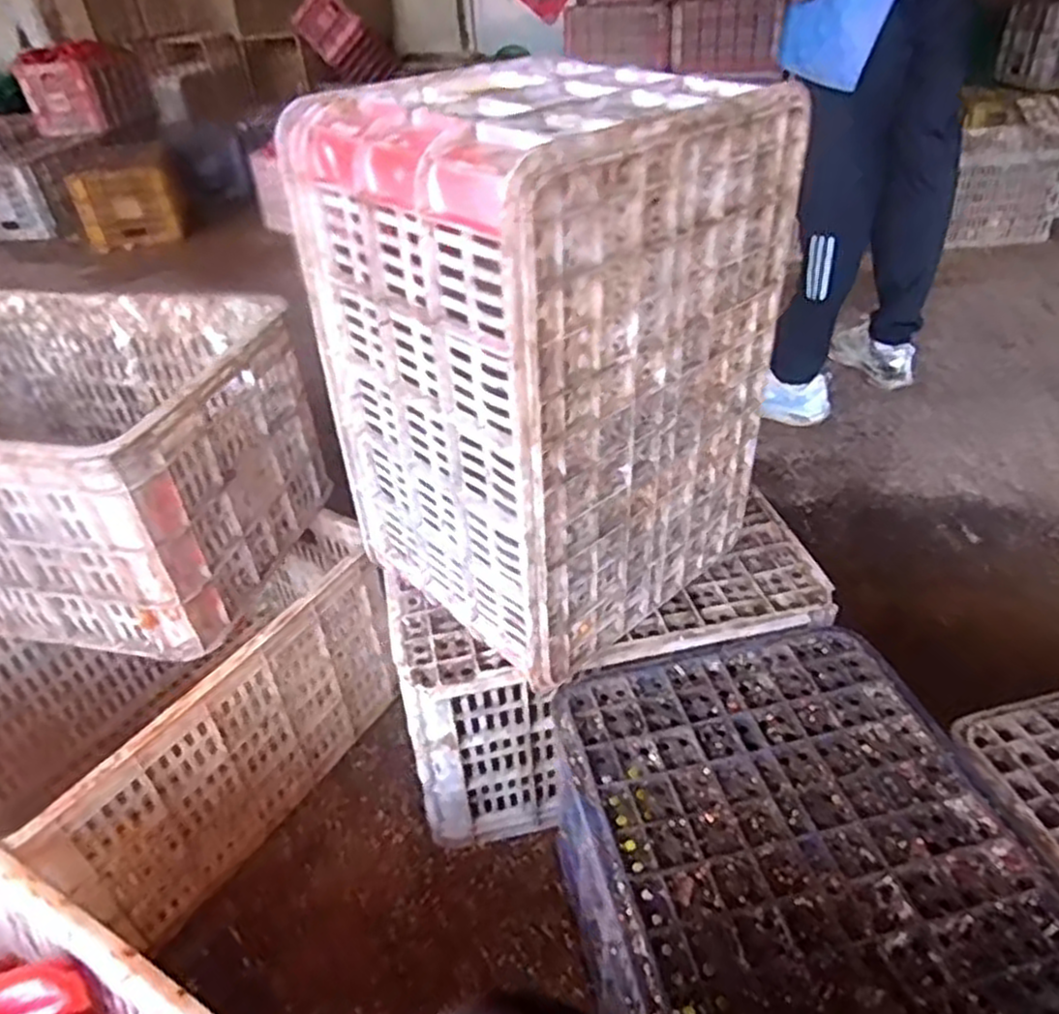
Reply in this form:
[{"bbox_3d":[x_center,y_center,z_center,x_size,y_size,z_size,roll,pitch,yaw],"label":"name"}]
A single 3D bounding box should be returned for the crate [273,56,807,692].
[{"bbox_3d":[0.022,-0.143,0.756,0.335,0.479,0.297,-32,45,-32],"label":"crate"}]

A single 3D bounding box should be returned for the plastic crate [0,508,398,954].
[{"bbox_3d":[-0.455,0.242,0.974,0.368,0.294,0.495,23,45,31],"label":"plastic crate"}]

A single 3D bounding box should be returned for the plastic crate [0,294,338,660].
[{"bbox_3d":[-0.590,-0.064,0.923,0.570,0.268,0.357,5,38,12],"label":"plastic crate"}]

